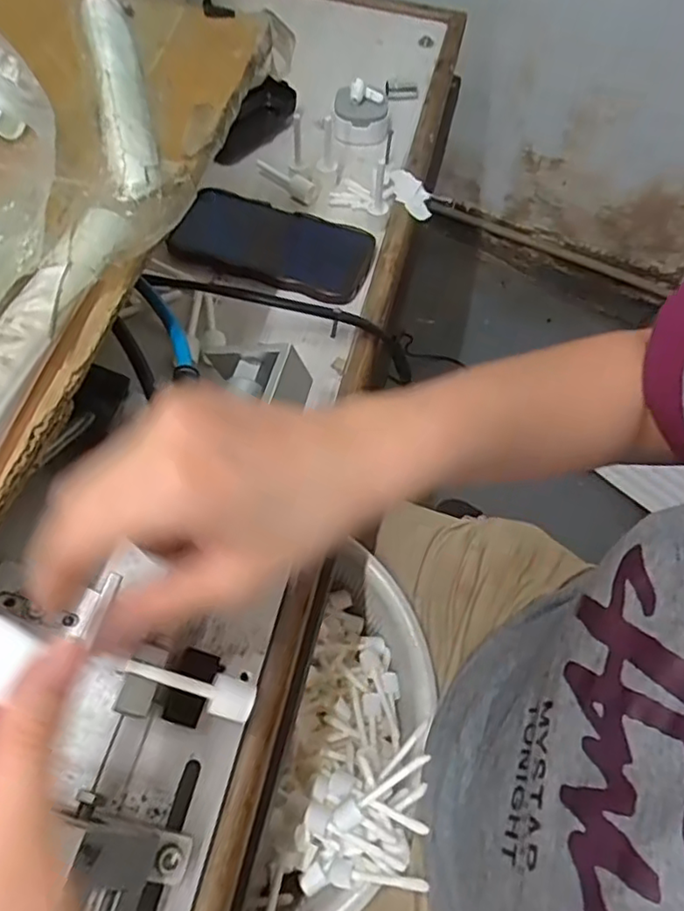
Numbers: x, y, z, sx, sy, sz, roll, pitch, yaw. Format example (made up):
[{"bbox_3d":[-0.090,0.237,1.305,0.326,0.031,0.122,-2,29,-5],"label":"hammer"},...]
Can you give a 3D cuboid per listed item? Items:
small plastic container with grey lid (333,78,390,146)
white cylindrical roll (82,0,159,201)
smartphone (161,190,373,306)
[{"bbox_3d":[0.018,-0.332,0.599,0.051,0.046,0.041,4,62,-2],"label":"small plastic container with grey lid"},{"bbox_3d":[-0.128,-0.210,0.353,0.025,0.015,0.171,-13,64,-11],"label":"white cylindrical roll"},{"bbox_3d":[-0.056,-0.183,0.521,0.161,0.011,0.084,20,62,6],"label":"smartphone"}]

